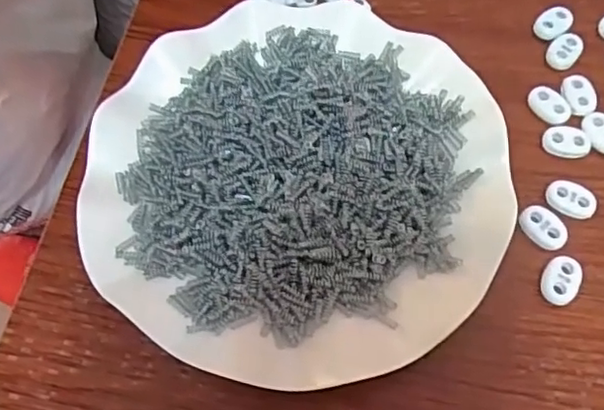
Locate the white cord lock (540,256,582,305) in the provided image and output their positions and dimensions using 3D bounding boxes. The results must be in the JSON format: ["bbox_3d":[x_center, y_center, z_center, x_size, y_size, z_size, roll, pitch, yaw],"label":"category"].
[{"bbox_3d":[0.114,0.033,0.272,0.015,0.004,0.022,24,68,11],"label":"white cord lock"}]

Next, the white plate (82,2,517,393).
[{"bbox_3d":[-0.001,-0.010,0.284,0.177,0.024,0.176,0,66,1],"label":"white plate"}]

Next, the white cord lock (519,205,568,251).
[{"bbox_3d":[0.111,0.010,0.281,0.016,0.004,0.023,-36,70,-14],"label":"white cord lock"}]

